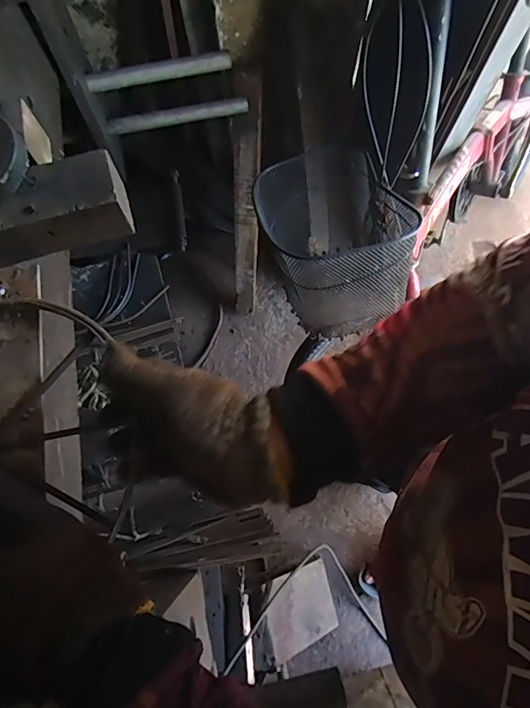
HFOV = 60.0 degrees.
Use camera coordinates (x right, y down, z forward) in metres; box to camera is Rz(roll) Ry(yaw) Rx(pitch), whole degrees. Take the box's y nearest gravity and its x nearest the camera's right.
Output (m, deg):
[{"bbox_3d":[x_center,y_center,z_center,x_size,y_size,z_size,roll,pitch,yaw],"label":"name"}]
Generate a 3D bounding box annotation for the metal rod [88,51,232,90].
[{"bbox_3d":[-0.165,-0.446,0.727,0.223,0.026,0.022,-12,76,-3],"label":"metal rod"}]

